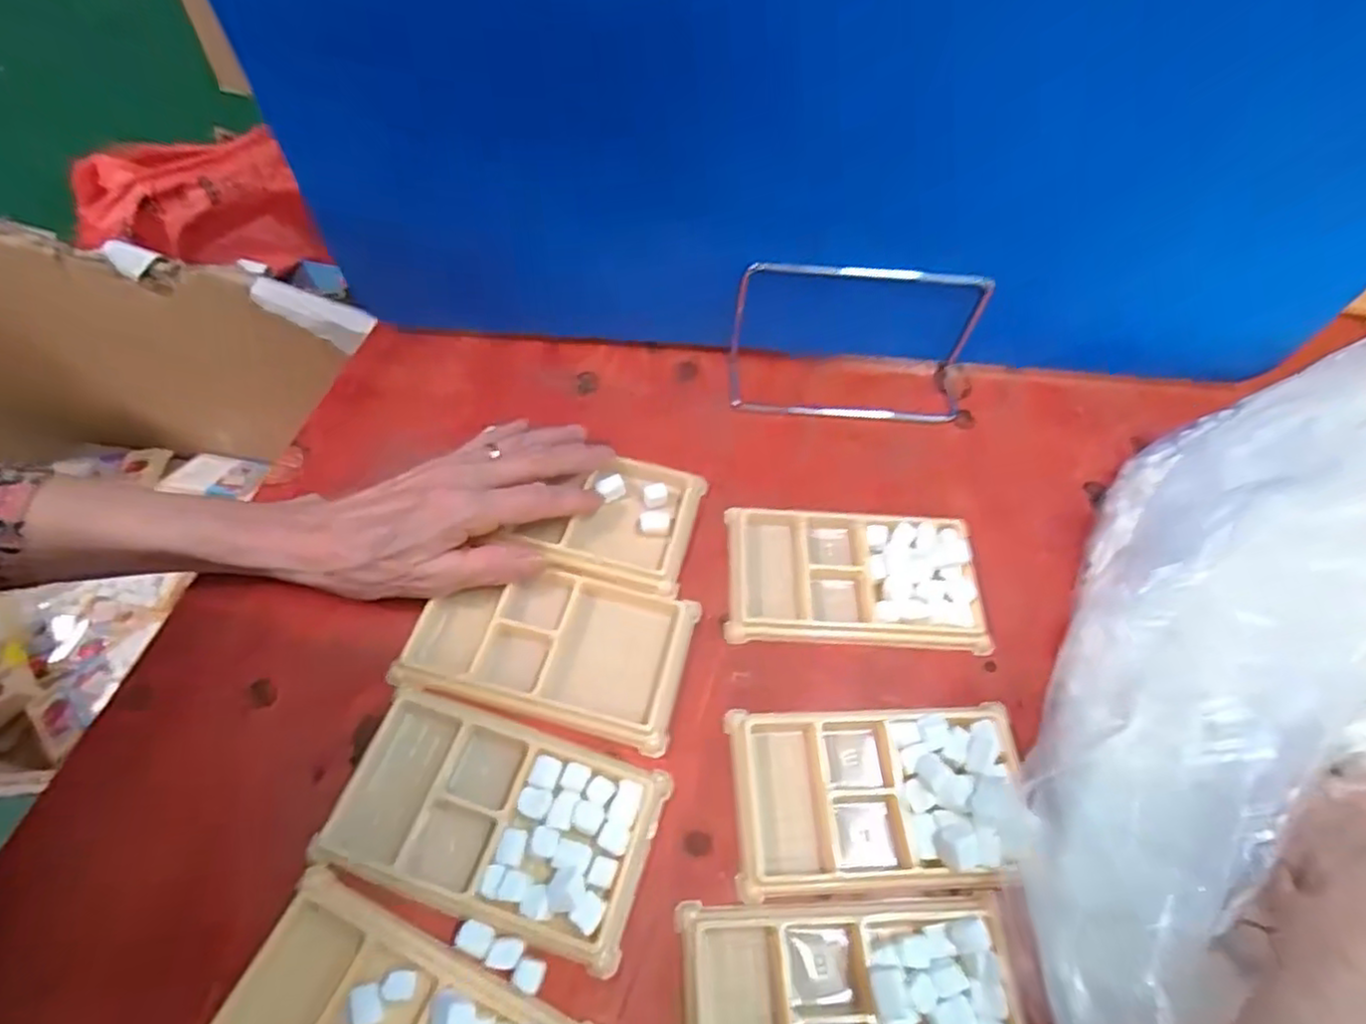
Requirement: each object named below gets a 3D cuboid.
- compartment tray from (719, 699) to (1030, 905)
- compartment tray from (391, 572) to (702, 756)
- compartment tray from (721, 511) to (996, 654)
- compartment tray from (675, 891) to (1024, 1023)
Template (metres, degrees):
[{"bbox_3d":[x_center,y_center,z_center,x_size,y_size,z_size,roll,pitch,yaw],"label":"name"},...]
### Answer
[{"bbox_3d":[0.090,0.129,0.302,0.131,0.022,0.076,-4,54,0],"label":"compartment tray"},{"bbox_3d":[-0.068,0.065,0.331,0.135,0.011,0.075,9,55,9],"label":"compartment tray"},{"bbox_3d":[0.093,0.035,0.360,0.134,0.011,0.074,3,56,0],"label":"compartment tray"},{"bbox_3d":[0.067,0.197,0.259,0.133,0.018,0.076,-3,54,1],"label":"compartment tray"}]

